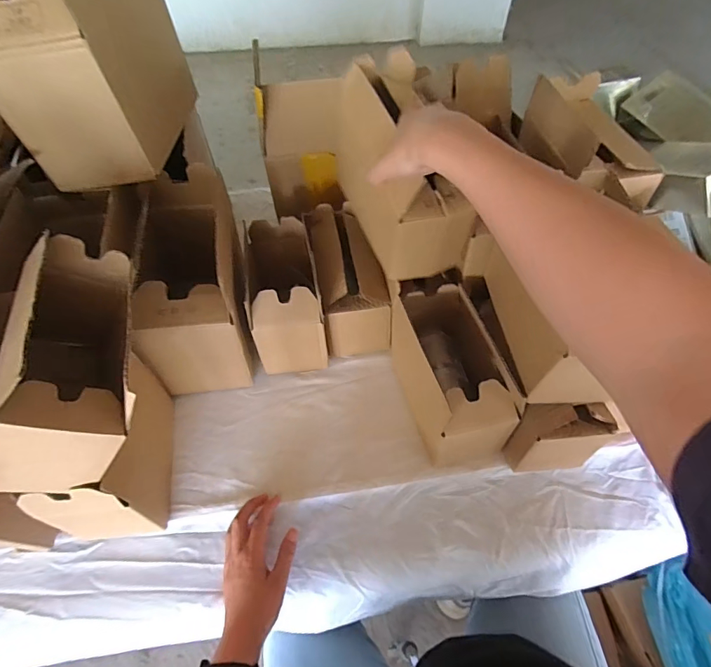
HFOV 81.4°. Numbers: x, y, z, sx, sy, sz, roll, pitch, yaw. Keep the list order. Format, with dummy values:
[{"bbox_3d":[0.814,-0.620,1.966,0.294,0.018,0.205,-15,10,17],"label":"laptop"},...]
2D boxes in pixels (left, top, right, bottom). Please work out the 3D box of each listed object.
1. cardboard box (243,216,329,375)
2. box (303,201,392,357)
[{"bbox_3d":[-0.106,-0.057,0.617,0.096,0.129,0.190,-9,57,-6],"label":"cardboard box"},{"bbox_3d":[-0.018,-0.076,0.629,0.079,0.134,0.181,-11,57,-7],"label":"box"}]

